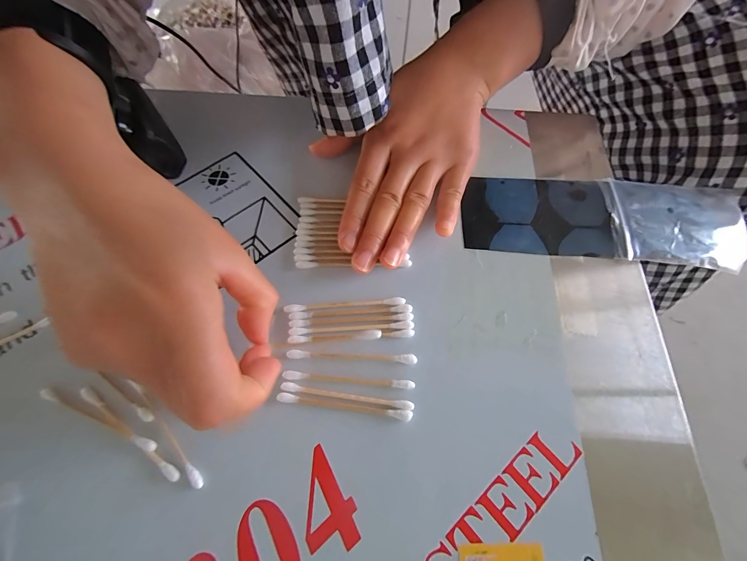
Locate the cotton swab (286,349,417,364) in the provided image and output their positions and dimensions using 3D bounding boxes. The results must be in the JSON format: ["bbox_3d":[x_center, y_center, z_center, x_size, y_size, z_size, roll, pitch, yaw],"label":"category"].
[{"bbox_3d":[-0.012,0.042,0.180,0.071,0.004,0.005,2,67,0],"label":"cotton swab"}]

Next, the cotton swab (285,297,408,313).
[{"bbox_3d":[-0.017,0.014,0.193,0.071,0.004,0.005,-4,67,-2],"label":"cotton swab"}]

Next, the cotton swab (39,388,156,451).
[{"bbox_3d":[-0.142,0.071,0.166,0.072,0.005,0.006,19,69,10],"label":"cotton swab"}]

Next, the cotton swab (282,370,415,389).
[{"bbox_3d":[-0.014,0.054,0.175,0.071,0.004,0.004,4,67,1],"label":"cotton swab"}]

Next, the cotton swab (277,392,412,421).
[{"bbox_3d":[-0.016,0.066,0.172,0.071,0.004,0.005,8,67,3],"label":"cotton swab"}]

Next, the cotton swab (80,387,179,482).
[{"bbox_3d":[-0.124,0.076,0.163,0.071,0.004,0.005,32,72,15],"label":"cotton swab"}]

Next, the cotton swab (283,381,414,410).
[{"bbox_3d":[-0.014,0.062,0.173,0.071,0.004,0.004,8,67,3],"label":"cotton swab"}]

